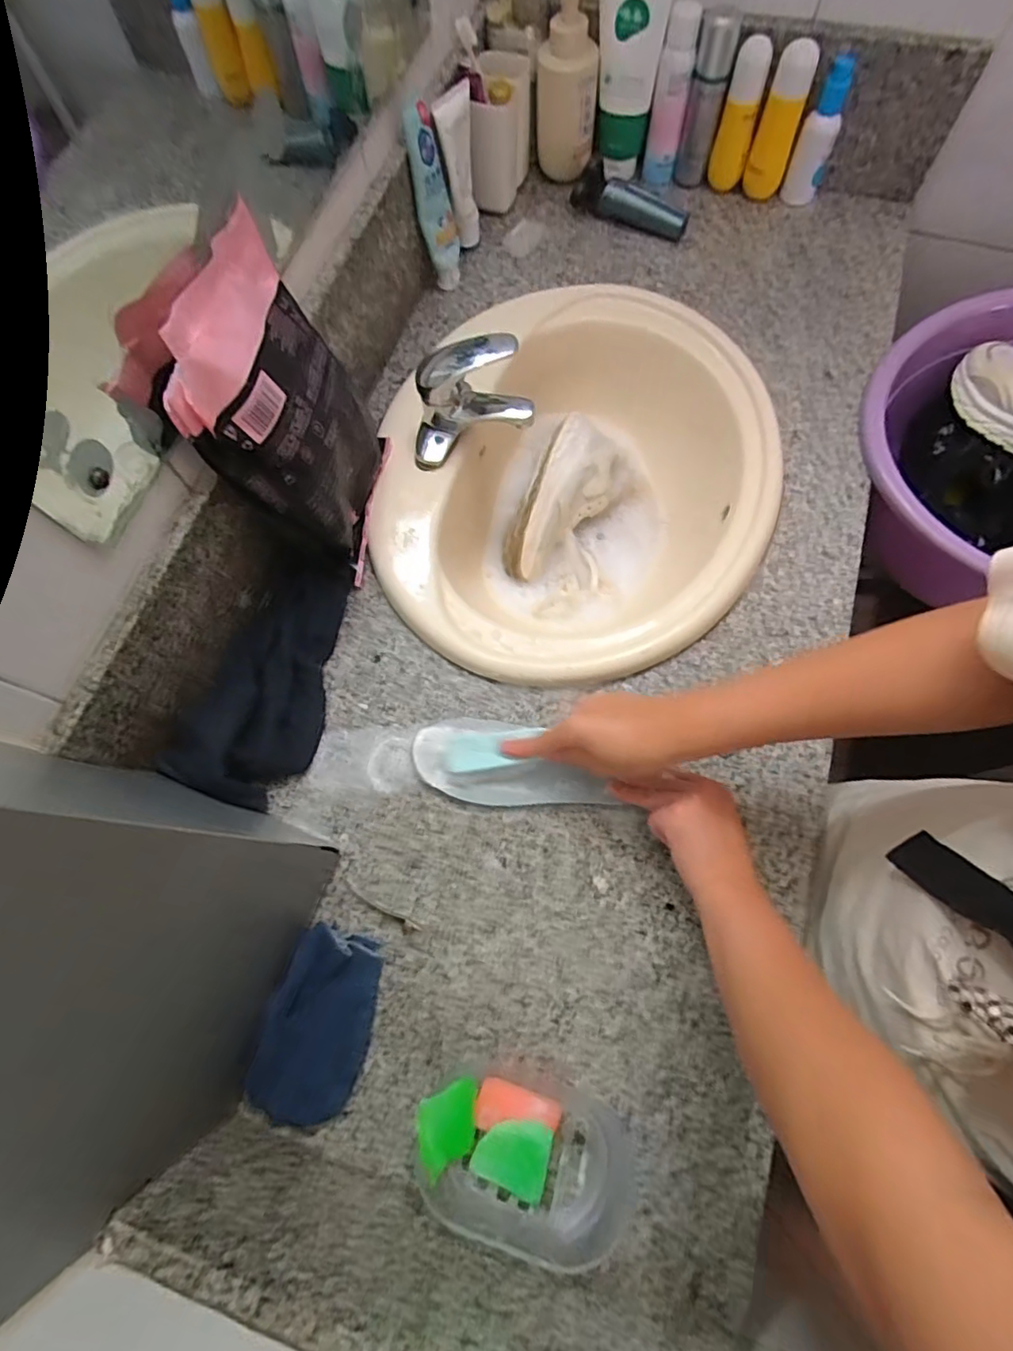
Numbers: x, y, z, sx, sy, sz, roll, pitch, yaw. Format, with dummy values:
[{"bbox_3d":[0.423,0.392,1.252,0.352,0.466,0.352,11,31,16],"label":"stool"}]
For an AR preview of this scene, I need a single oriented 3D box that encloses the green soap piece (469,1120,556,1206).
[{"bbox_3d":[0.006,0.351,0.423,0.054,0.012,0.049,20,72,7],"label":"green soap piece"}]

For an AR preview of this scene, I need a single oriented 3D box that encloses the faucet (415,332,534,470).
[{"bbox_3d":[-0.043,-0.300,0.633,0.128,0.096,0.109,-10,72,-1],"label":"faucet"}]

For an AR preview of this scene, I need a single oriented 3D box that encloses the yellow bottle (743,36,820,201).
[{"bbox_3d":[0.345,-0.695,0.732,0.049,0.148,0.036,14,73,7],"label":"yellow bottle"}]

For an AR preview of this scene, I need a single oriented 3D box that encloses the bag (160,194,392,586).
[{"bbox_3d":[-0.199,-0.239,0.533,0.103,0.242,0.185,8,72,5],"label":"bag"}]

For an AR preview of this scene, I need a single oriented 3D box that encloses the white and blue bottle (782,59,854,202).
[{"bbox_3d":[0.394,-0.679,0.725,0.046,0.131,0.045,24,74,9],"label":"white and blue bottle"}]

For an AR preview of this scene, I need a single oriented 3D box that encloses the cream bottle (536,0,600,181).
[{"bbox_3d":[0.077,-0.748,0.727,0.077,0.187,0.059,5,72,3],"label":"cream bottle"}]

